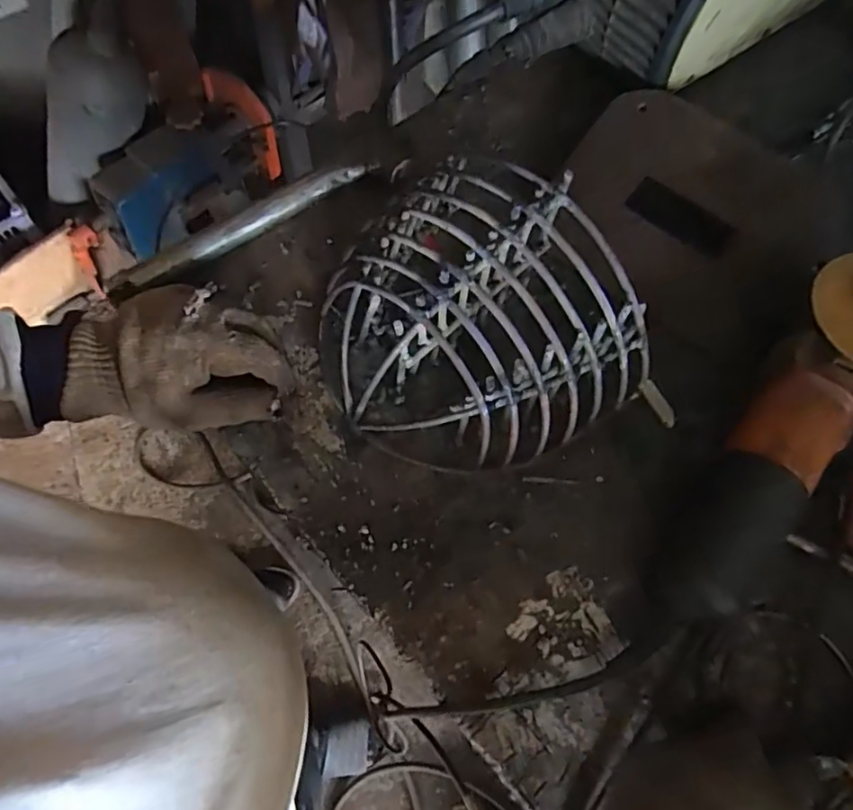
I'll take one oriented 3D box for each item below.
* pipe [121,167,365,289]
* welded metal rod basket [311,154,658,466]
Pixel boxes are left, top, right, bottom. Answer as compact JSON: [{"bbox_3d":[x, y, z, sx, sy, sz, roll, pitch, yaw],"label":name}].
[{"bbox_3d":[-0.138,-0.143,0.467,0.205,0.022,0.015,-34,73,-15],"label":"pipe"},{"bbox_3d":[0.027,-0.056,0.409,0.182,0.121,0.195,1,68,-3],"label":"welded metal rod basket"}]

